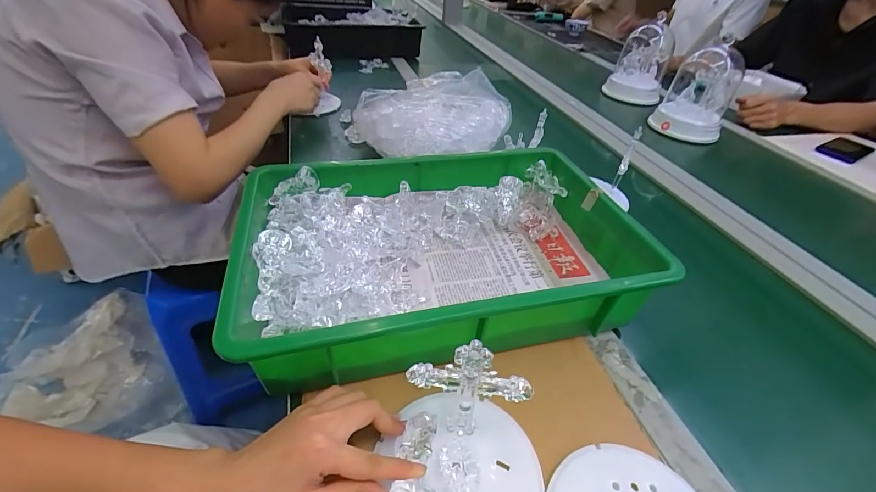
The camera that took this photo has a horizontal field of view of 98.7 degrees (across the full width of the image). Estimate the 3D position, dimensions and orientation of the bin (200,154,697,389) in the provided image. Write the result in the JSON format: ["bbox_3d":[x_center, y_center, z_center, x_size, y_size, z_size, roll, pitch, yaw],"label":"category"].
[{"bbox_3d":[0.009,-0.001,0.434,0.414,0.088,0.272,-7,43,-14],"label":"bin"}]

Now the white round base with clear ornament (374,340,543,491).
[{"bbox_3d":[0.025,0.141,0.247,0.111,0.118,0.112,3,41,-2],"label":"white round base with clear ornament"}]

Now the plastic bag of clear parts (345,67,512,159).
[{"bbox_3d":[-0.044,-0.225,0.650,0.318,0.113,0.169,2,40,16],"label":"plastic bag of clear parts"}]

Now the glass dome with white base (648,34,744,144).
[{"bbox_3d":[0.575,-0.340,0.820,0.134,0.189,0.135,26,46,22],"label":"glass dome with white base"}]

